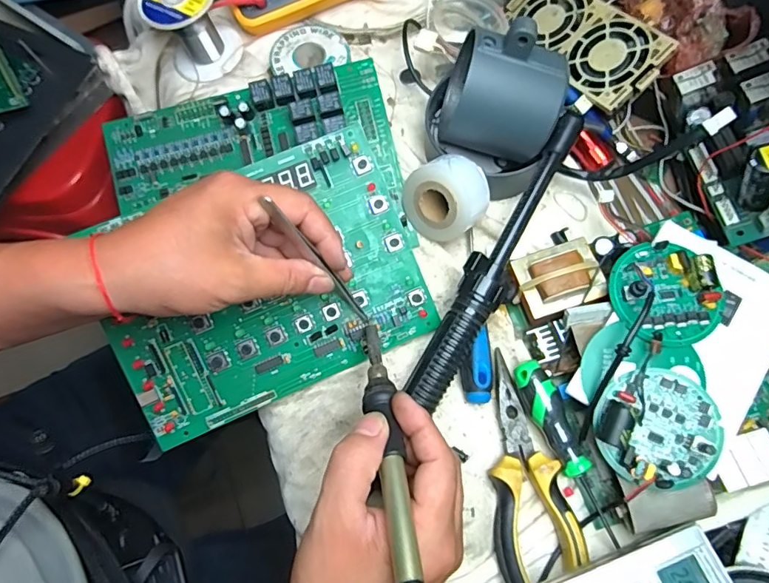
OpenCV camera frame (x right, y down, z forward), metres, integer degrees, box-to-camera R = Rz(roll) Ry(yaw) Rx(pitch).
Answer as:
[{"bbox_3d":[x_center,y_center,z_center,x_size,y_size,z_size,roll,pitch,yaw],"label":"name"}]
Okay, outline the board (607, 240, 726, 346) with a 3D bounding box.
[{"bbox_3d":[0.185,0.000,0.327,0.064,0.026,0.068,-1,73,2],"label":"board"}]

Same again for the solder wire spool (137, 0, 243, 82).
[{"bbox_3d":[-0.168,-0.232,0.436,0.063,0.069,0.060,-1,73,2],"label":"solder wire spool"}]

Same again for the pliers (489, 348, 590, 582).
[{"bbox_3d":[0.089,0.121,0.332,0.053,0.026,0.150,-13,73,-2],"label":"pliers"}]

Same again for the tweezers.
[{"bbox_3d":[-0.039,-0.014,0.318,0.017,0.127,0.007,29,74,42],"label":"tweezers"}]

